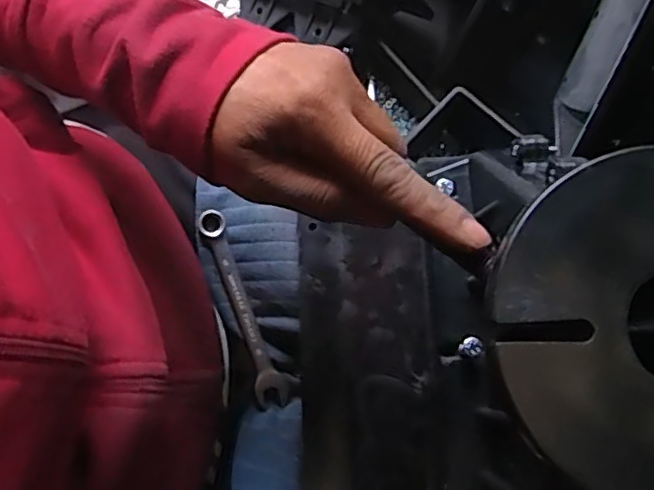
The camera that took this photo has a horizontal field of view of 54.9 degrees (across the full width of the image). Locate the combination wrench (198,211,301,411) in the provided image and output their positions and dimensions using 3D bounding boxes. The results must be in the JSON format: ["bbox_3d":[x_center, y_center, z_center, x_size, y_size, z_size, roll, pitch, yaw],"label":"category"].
[{"bbox_3d":[-0.055,0.043,0.417,0.028,0.010,0.135,-22,95,-7],"label":"combination wrench"}]

